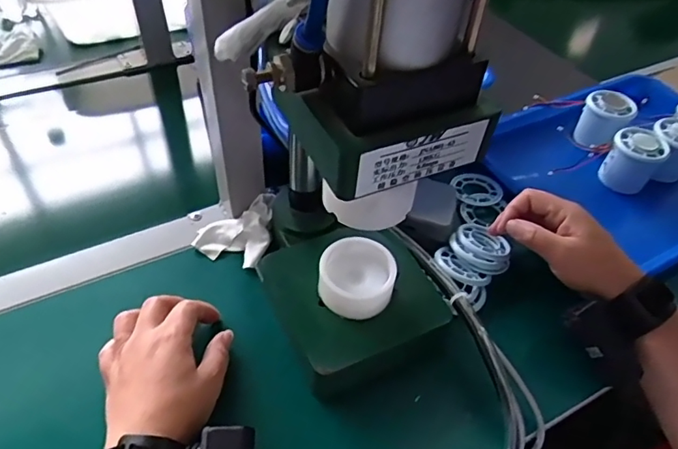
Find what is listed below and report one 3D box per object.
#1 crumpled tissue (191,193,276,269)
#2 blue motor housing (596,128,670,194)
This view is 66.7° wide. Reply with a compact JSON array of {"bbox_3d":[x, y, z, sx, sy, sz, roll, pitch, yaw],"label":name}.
[{"bbox_3d":[-0.101,0.005,0.496,0.071,0.030,0.068,3,48,-1],"label":"crumpled tissue"},{"bbox_3d":[0.334,-0.073,0.587,0.055,0.055,0.058,31,53,22],"label":"blue motor housing"}]

